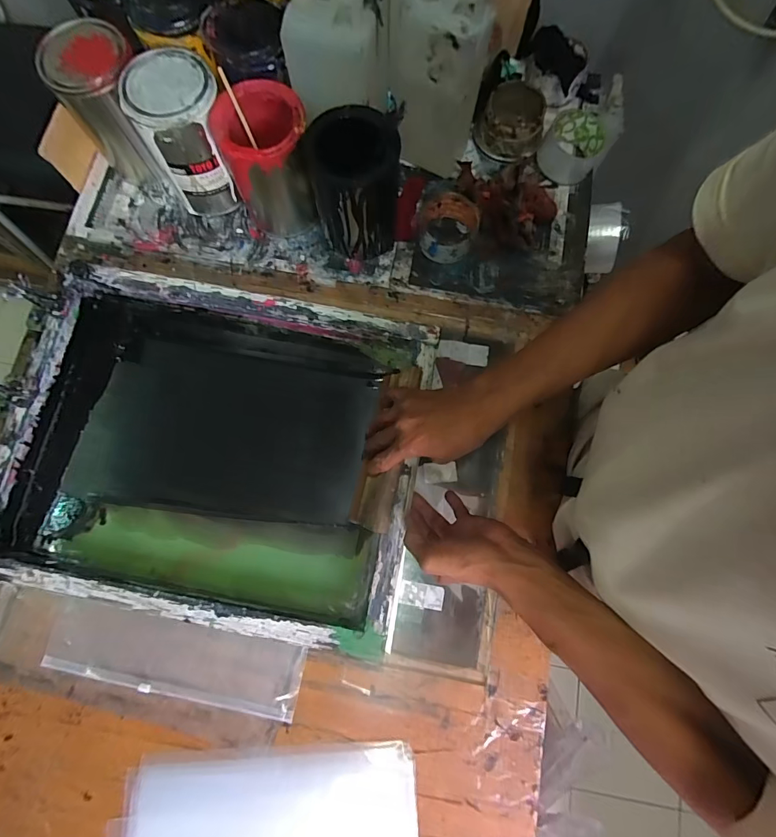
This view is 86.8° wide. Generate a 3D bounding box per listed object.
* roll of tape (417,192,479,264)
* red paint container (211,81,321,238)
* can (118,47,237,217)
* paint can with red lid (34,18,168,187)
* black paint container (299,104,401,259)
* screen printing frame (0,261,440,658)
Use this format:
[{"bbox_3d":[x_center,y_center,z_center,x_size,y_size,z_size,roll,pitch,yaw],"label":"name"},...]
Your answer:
[{"bbox_3d":[0.083,-0.273,0.586,0.086,0.039,0.084,0,78,-1],"label":"roll of tape"},{"bbox_3d":[-0.154,-0.339,0.544,0.101,0.151,0.115,-7,78,-2],"label":"red paint container"},{"bbox_3d":[-0.258,-0.368,0.545,0.102,0.155,0.106,0,78,-1],"label":"can"},{"bbox_3d":[-0.365,-0.414,0.557,0.102,0.153,0.102,0,78,-1],"label":"paint can with red lid"},{"bbox_3d":[-0.044,-0.300,0.539,0.112,0.147,0.111,0,78,-1],"label":"black paint container"},{"bbox_3d":[-0.209,0.030,0.516,0.482,0.044,0.392,11,78,2],"label":"screen printing frame"}]

